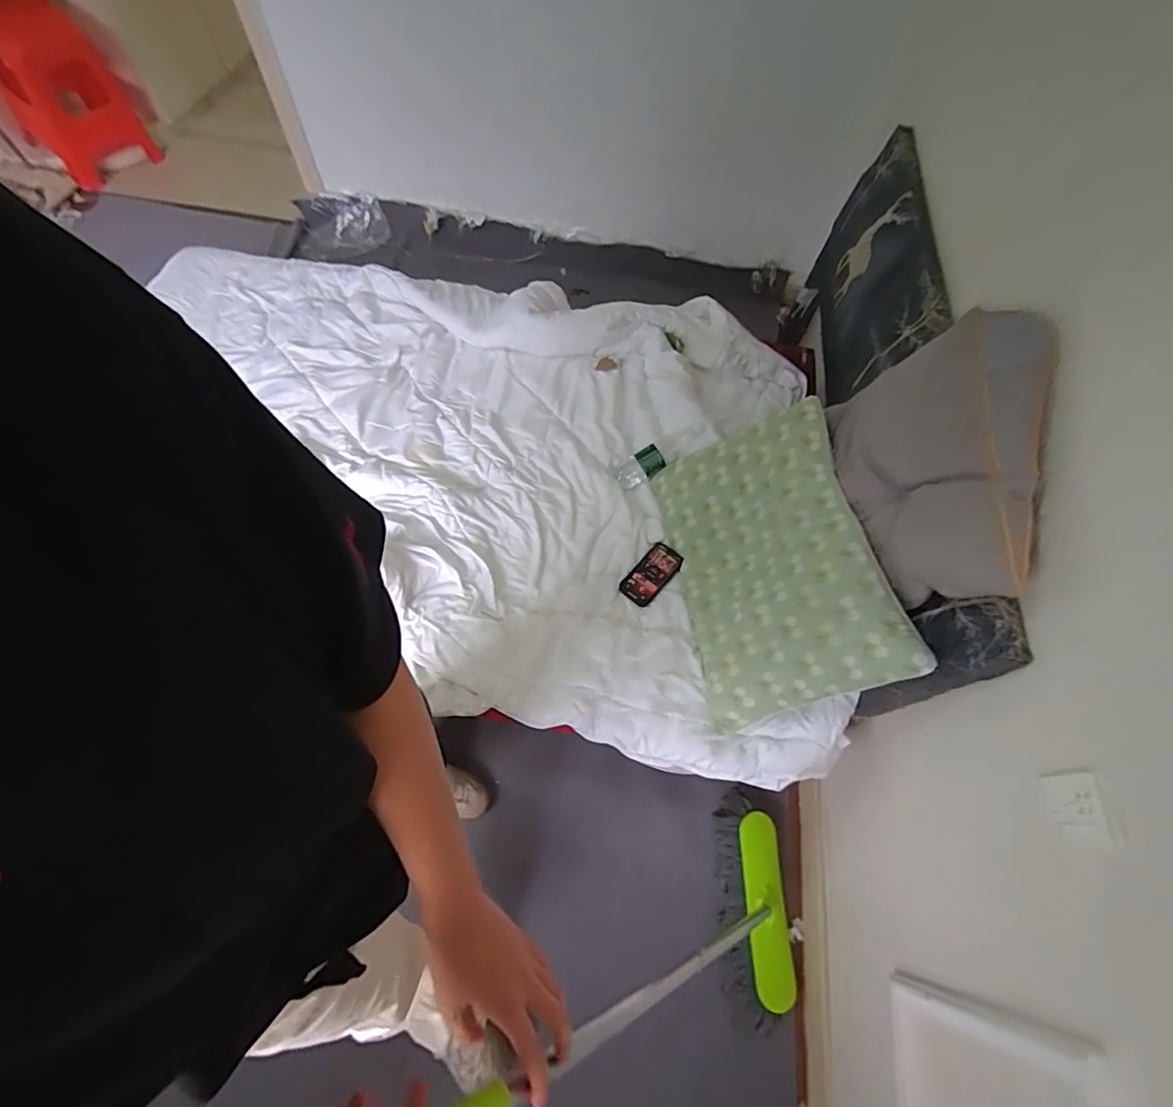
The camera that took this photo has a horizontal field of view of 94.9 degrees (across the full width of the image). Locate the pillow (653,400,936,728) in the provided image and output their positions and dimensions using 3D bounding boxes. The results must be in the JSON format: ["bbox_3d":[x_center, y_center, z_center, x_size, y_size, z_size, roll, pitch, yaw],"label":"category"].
[{"bbox_3d":[0.332,-0.007,1.034,0.385,0.081,0.585,-29,58,35],"label":"pillow"}]

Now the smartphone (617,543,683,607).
[{"bbox_3d":[0.143,0.047,1.179,0.075,0.012,0.146,42,80,10],"label":"smartphone"}]

